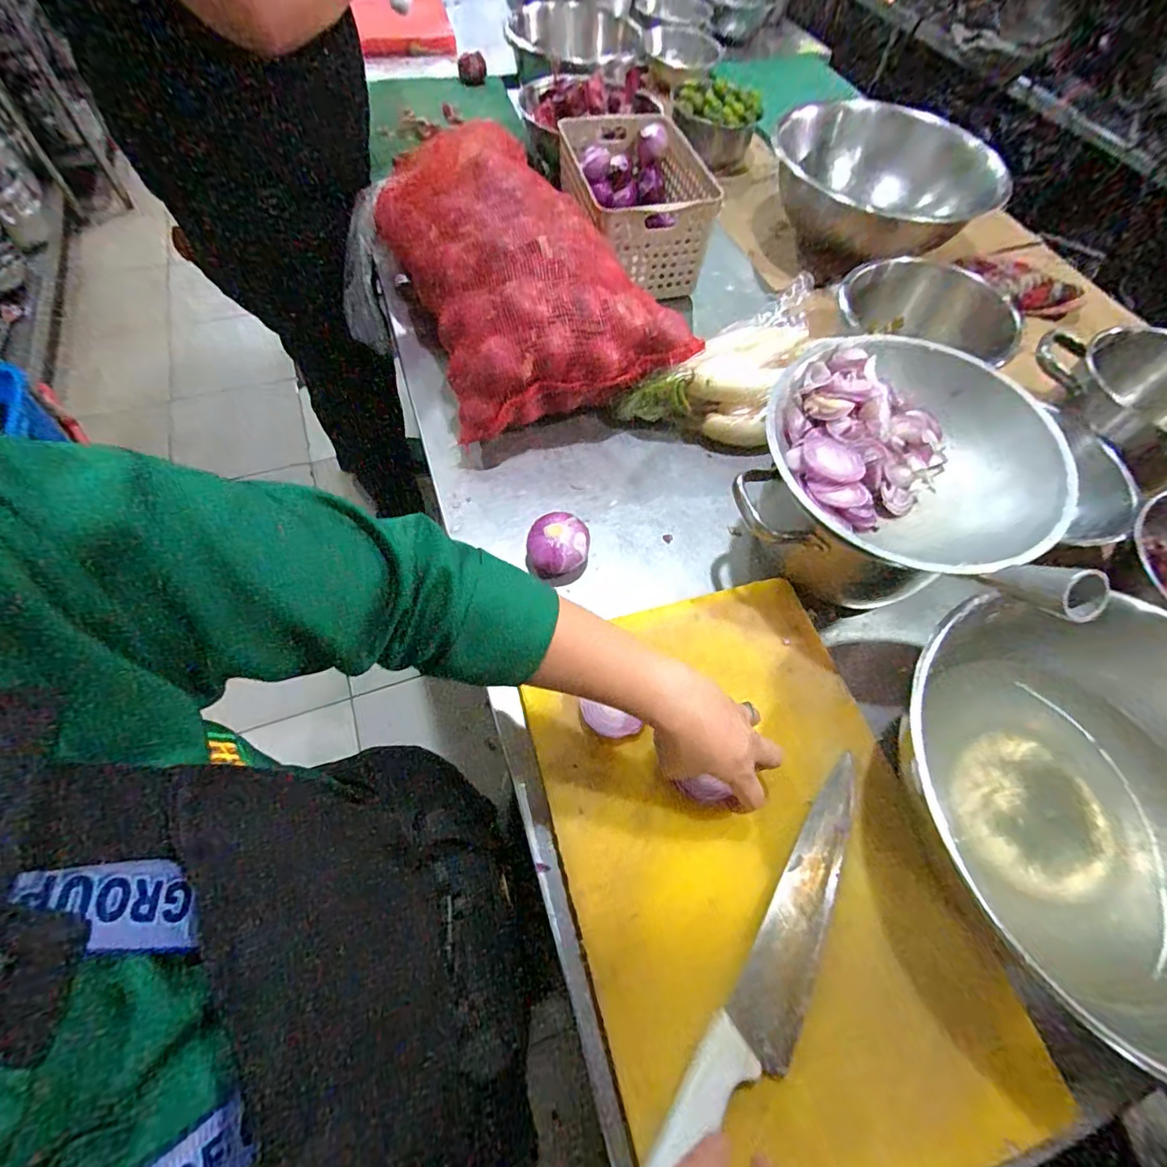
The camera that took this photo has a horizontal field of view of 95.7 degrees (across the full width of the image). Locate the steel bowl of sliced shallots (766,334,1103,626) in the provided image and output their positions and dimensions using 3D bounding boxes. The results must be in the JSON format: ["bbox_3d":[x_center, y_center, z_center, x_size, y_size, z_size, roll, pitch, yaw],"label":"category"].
[{"bbox_3d":[0.317,-0.116,0.502,0.242,0.078,0.276,-28,67,-17],"label":"steel bowl of sliced shallots"}]

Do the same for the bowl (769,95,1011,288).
[{"bbox_3d":[0.480,-0.677,0.917,0.374,0.129,0.374,1,62,-3],"label":"bowl"}]

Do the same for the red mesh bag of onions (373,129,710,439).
[{"bbox_3d":[-0.081,-0.425,0.682,0.289,0.150,0.447,-18,64,-13],"label":"red mesh bag of onions"}]

